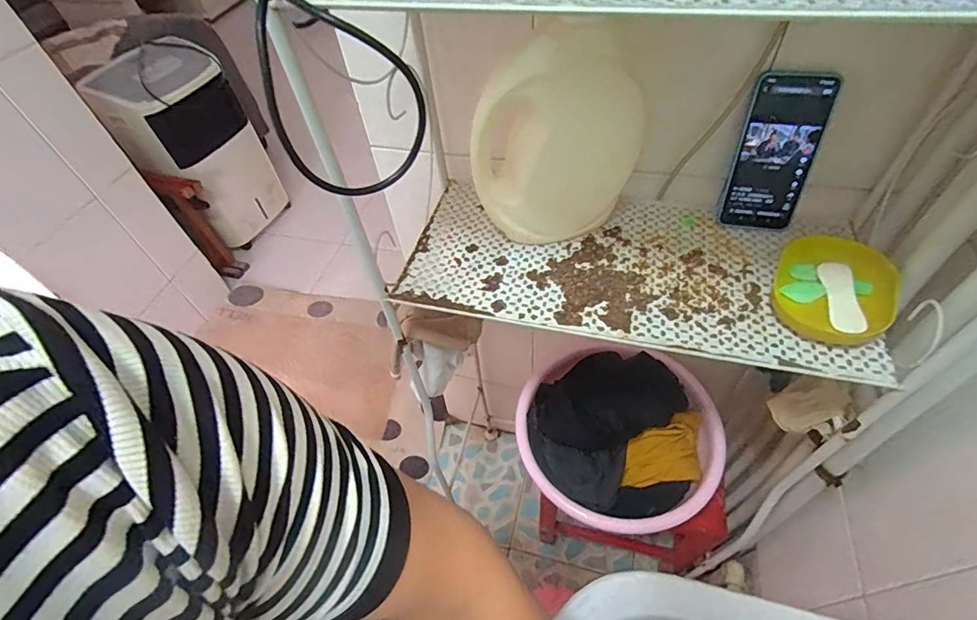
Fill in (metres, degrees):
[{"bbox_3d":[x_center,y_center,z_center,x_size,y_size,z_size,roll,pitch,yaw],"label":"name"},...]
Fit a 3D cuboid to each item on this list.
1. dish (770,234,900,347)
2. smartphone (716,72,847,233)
[{"bbox_3d":[0.357,-0.022,0.482,0.109,0.031,0.116,-3,51,3],"label":"dish"},{"bbox_3d":[0.327,-0.176,0.532,0.084,0.169,0.007,11,31,6],"label":"smartphone"}]

